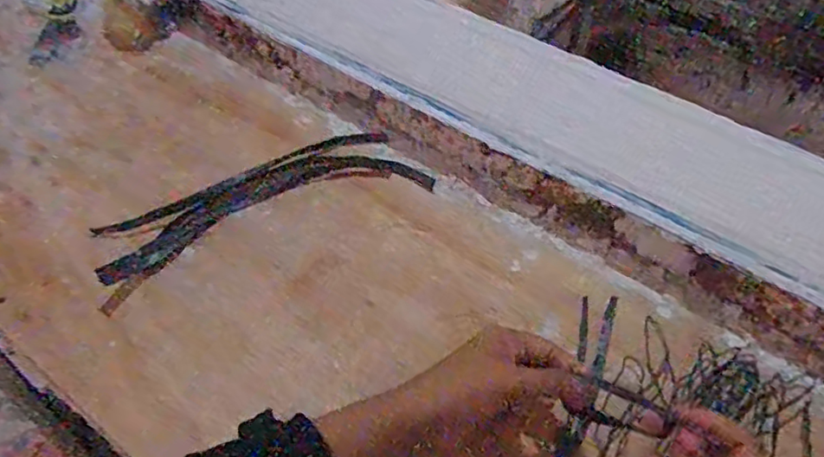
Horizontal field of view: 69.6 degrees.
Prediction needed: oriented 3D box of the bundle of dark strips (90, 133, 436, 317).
[{"bbox_3d":[-0.135,-0.027,0.550,0.302,0.016,0.103,-25,53,-24],"label":"bundle of dark strips"}]

